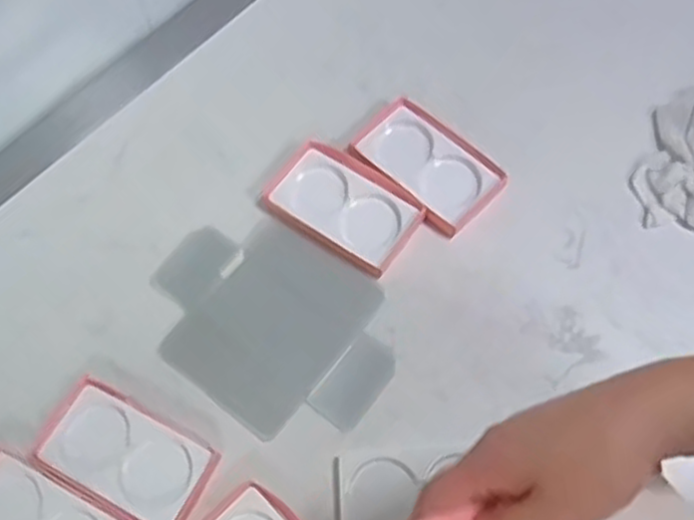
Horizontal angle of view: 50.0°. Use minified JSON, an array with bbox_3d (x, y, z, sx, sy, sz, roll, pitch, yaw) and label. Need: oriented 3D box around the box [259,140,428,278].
[{"bbox_3d":[-0.005,-0.056,0.745,0.149,0.018,0.090,35,70,13],"label":"box"}]

